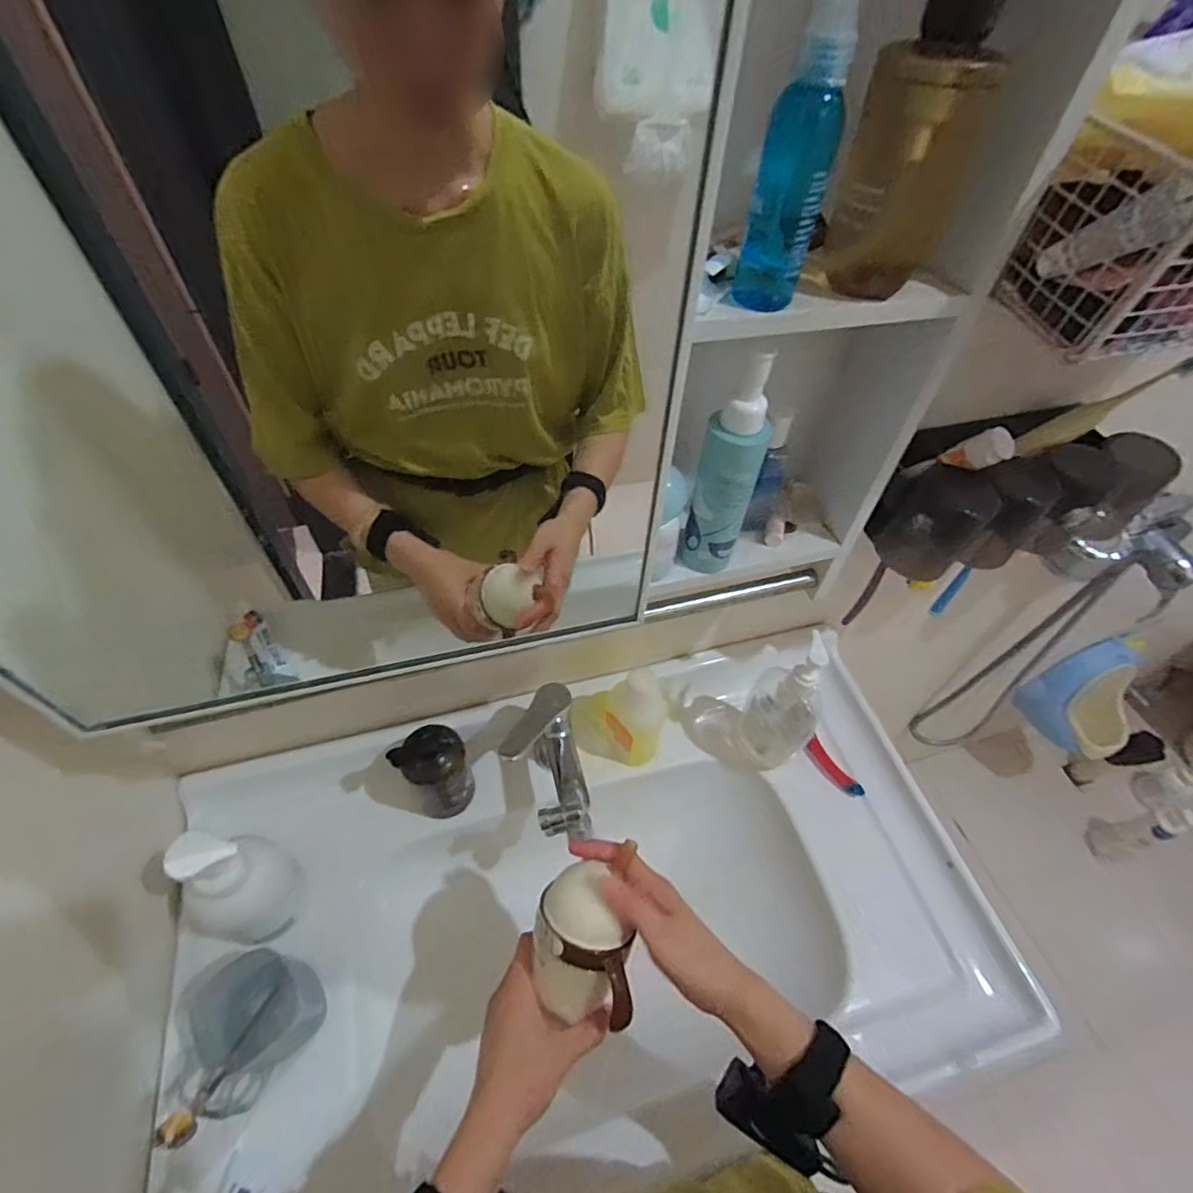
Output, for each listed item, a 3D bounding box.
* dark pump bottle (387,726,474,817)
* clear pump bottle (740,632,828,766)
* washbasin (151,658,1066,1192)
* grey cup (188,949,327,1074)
[{"bbox_3d":[-0.168,0.188,0.614,0.058,0.116,0.063,1,51,-1],"label":"dark pump bottle"},{"bbox_3d":[0.210,0.124,0.639,0.071,0.222,0.055,27,55,18],"label":"clear pump bottle"},{"bbox_3d":[0.000,0.332,0.622,0.781,0.153,0.436,-11,52,-11],"label":"washbasin"},{"bbox_3d":[-0.297,0.363,0.507,0.076,0.074,0.081,1,51,-1],"label":"grey cup"}]

